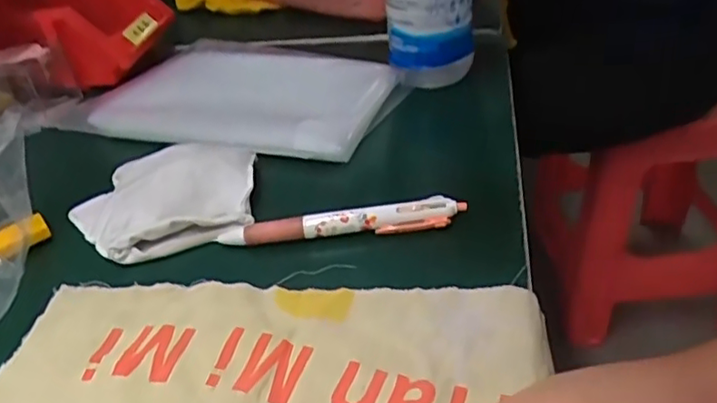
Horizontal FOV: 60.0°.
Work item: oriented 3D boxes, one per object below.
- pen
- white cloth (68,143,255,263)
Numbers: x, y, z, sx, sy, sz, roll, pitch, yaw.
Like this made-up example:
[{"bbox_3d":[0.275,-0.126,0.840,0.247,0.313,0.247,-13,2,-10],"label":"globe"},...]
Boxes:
[{"bbox_3d":[-0.011,0.012,0.360,0.139,0.019,0.012,-3,35,4],"label":"pen"},{"bbox_3d":[-0.123,-0.005,0.396,0.111,0.024,0.093,-18,36,-16],"label":"white cloth"}]

